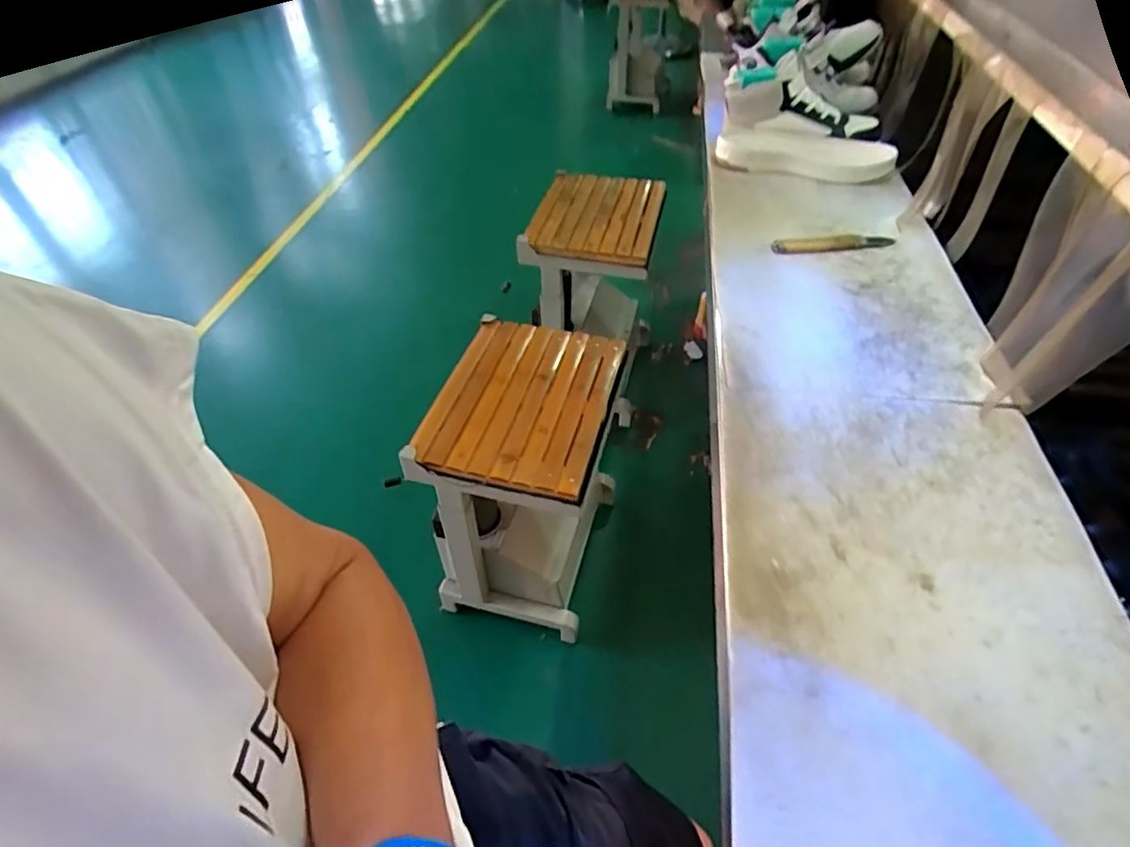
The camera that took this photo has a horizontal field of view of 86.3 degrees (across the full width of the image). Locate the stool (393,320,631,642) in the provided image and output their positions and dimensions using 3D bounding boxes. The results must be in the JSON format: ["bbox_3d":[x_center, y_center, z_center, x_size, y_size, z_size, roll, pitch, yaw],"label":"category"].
[{"bbox_3d":[-0.066,0.101,1.168,0.285,0.438,0.387,9,48,11],"label":"stool"}]

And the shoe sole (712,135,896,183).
[{"bbox_3d":[0.387,-0.441,0.980,0.269,0.041,0.105,6,47,8],"label":"shoe sole"}]

